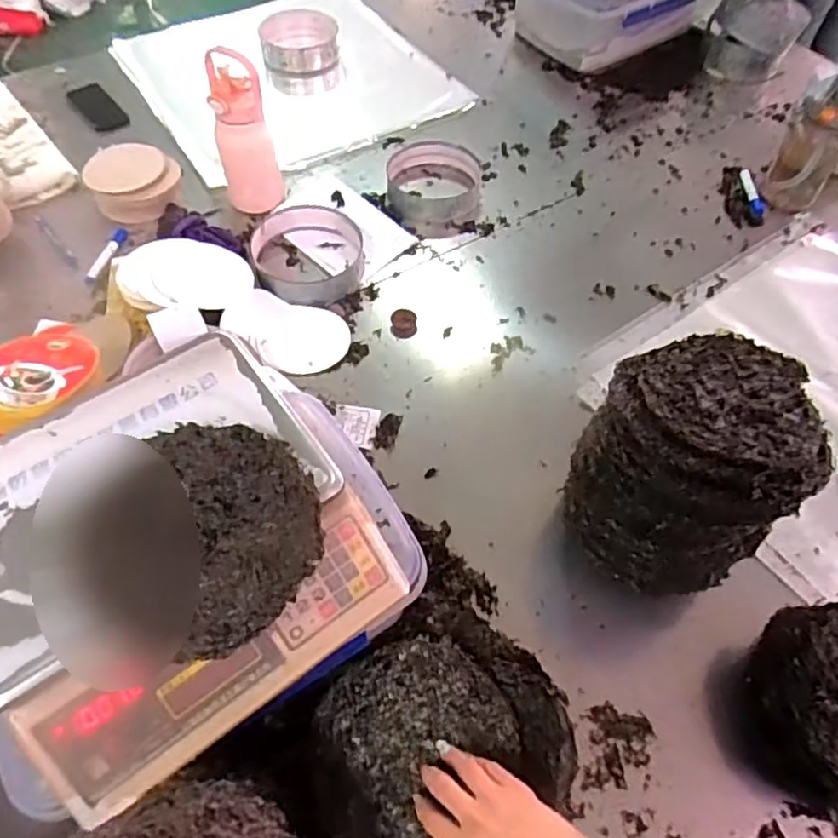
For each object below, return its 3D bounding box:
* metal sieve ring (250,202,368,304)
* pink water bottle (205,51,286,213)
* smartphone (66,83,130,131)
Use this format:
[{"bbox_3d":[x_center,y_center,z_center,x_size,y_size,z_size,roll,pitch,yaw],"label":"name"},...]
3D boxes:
[{"bbox_3d":[-0.185,-0.278,1.107,0.188,0.042,0.203,-15,57,-12],"label":"metal sieve ring"},{"bbox_3d":[-0.292,-0.474,1.108,0.093,0.252,0.072,-9,56,-8],"label":"pink water bottle"},{"bbox_3d":[-0.671,-0.655,1.373,0.070,0.014,0.155,-35,64,-23],"label":"smartphone"}]

